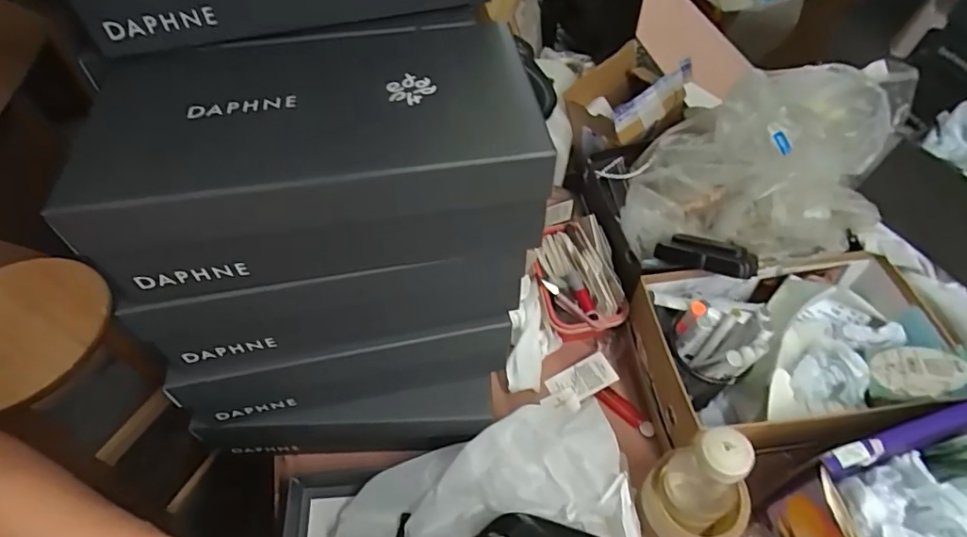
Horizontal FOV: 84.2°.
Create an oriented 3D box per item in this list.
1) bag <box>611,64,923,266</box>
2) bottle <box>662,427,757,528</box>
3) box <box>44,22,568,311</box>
[{"bbox_3d":[0.326,-0.125,0.633,0.308,0.158,0.191,4,53,5],"label":"bag"},{"bbox_3d":[0.192,0.185,0.470,0.052,0.152,0.057,-38,61,-24],"label":"bottle"},{"bbox_3d":[-0.112,-0.084,0.396,0.297,0.099,0.157,-8,53,-5],"label":"box"}]

